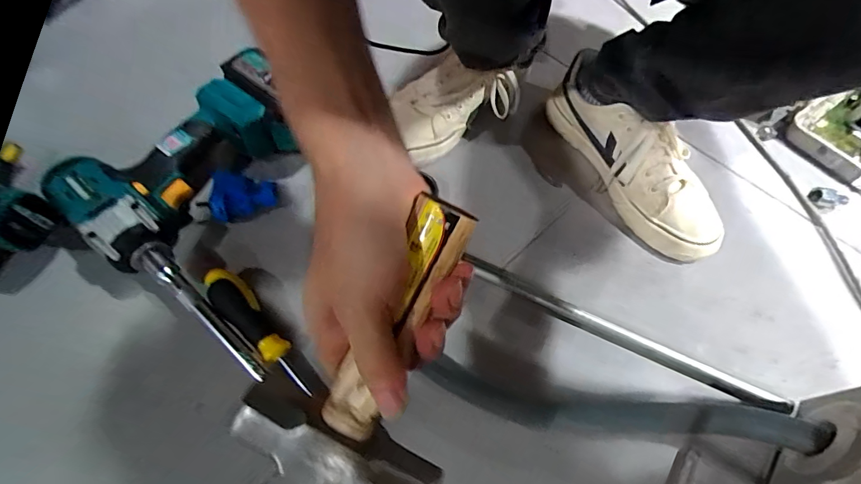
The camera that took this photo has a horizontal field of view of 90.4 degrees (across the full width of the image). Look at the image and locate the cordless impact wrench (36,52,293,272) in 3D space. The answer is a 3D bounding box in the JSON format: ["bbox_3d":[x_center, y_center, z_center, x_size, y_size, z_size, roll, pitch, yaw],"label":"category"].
[{"bbox_3d":[-0.244,-0.083,0.443,0.242,0.086,0.135,-39,69,-24],"label":"cordless impact wrench"}]

